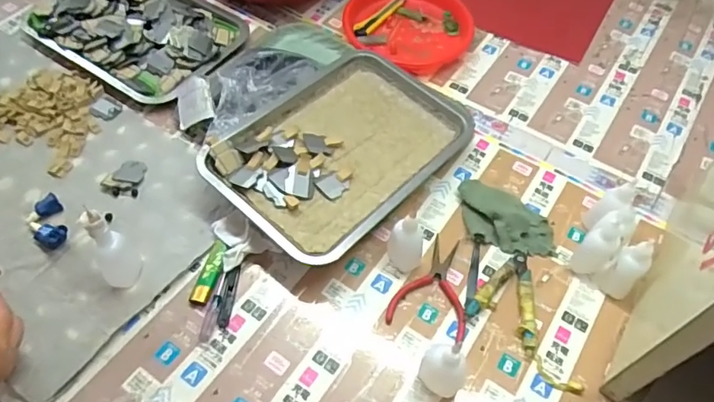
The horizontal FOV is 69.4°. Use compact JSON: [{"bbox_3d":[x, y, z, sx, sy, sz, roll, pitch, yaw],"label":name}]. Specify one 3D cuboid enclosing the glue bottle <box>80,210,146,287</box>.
[{"bbox_3d":[-0.256,0.047,0.532,0.042,0.099,0.050,-37,64,-24],"label":"glue bottle"}]

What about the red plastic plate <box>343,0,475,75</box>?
[{"bbox_3d":[0.084,-0.285,0.825,0.195,0.030,0.195,1,56,-2],"label":"red plastic plate"}]

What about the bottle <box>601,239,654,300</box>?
[{"bbox_3d":[0.292,0.071,0.548,0.038,0.083,0.032,-34,63,-23],"label":"bottle"}]

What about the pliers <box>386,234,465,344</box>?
[{"bbox_3d":[0.084,0.091,0.573,0.080,0.007,0.117,13,56,6],"label":"pliers"}]

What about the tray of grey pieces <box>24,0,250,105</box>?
[{"bbox_3d":[-0.338,-0.276,0.794,0.315,0.032,0.220,31,60,17],"label":"tray of grey pieces"}]

